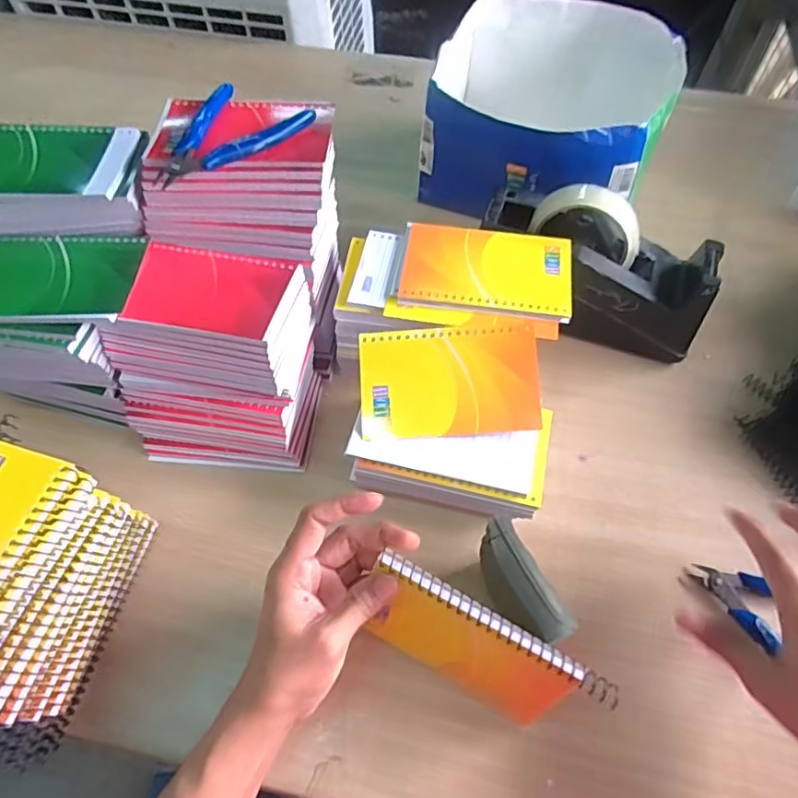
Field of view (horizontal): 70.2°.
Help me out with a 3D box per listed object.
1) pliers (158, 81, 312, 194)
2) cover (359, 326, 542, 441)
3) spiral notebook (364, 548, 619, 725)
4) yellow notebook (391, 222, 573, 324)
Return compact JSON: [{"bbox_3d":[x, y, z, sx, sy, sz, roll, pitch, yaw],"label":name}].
[{"bbox_3d":[-0.112,-0.191,0.411,0.085,0.012,0.118,8,59,6],"label":"pliers"},{"bbox_3d":[0.036,-0.013,0.410,0.126,0.004,0.078,-3,82,5],"label":"cover"},{"bbox_3d":[0.045,0.151,0.341,0.137,0.086,0.013,29,44,10],"label":"spiral notebook"},{"bbox_3d":[0.066,-0.100,0.439,0.132,0.009,0.085,9,60,7],"label":"yellow notebook"}]

